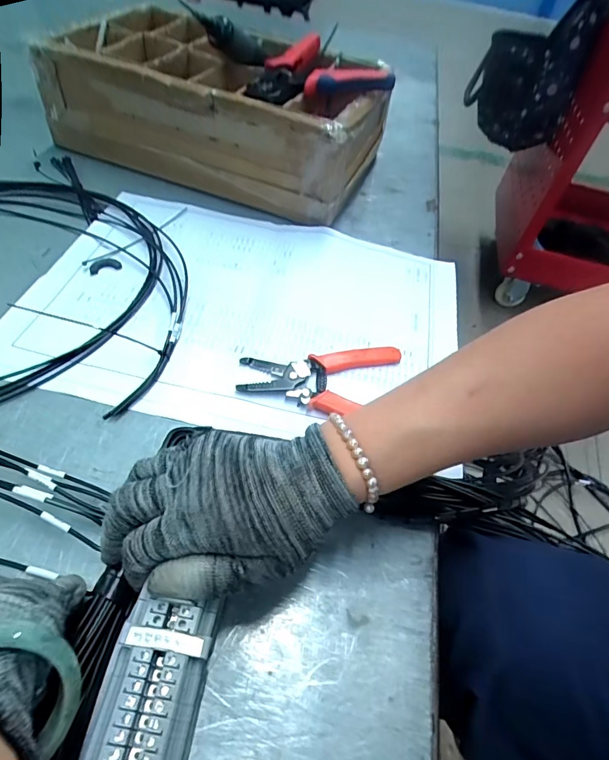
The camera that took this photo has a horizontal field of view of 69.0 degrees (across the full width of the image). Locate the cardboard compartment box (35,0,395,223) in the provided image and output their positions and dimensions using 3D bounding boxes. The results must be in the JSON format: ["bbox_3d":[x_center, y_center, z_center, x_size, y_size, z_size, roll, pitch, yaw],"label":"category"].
[{"bbox_3d":[-0.095,-0.385,0.609,0.386,0.116,0.264,19,51,7],"label":"cardboard compartment box"}]

